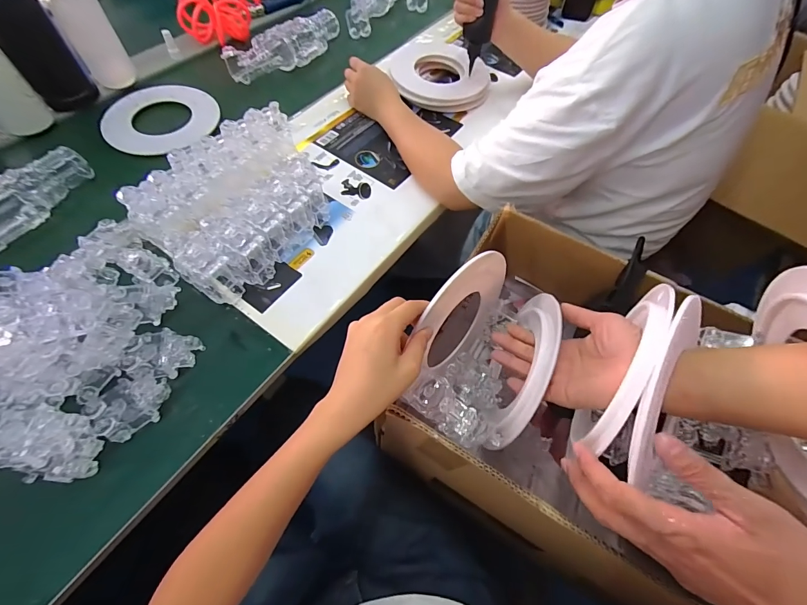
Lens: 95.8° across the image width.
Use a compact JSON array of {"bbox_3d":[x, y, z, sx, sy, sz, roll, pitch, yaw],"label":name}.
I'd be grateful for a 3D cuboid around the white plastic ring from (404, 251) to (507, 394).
[{"bbox_3d":[0.061,0.020,0.402,0.009,0.157,0.166,33,28,30],"label":"white plastic ring"}]

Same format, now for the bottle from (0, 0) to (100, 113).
[{"bbox_3d":[-0.560,-0.398,0.545,0.076,0.216,0.071,-28,66,-18],"label":"bottle"}]

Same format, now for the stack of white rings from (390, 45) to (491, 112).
[{"bbox_3d":[0.082,-0.464,0.739,0.187,0.042,0.193,14,61,4],"label":"stack of white rings"}]

